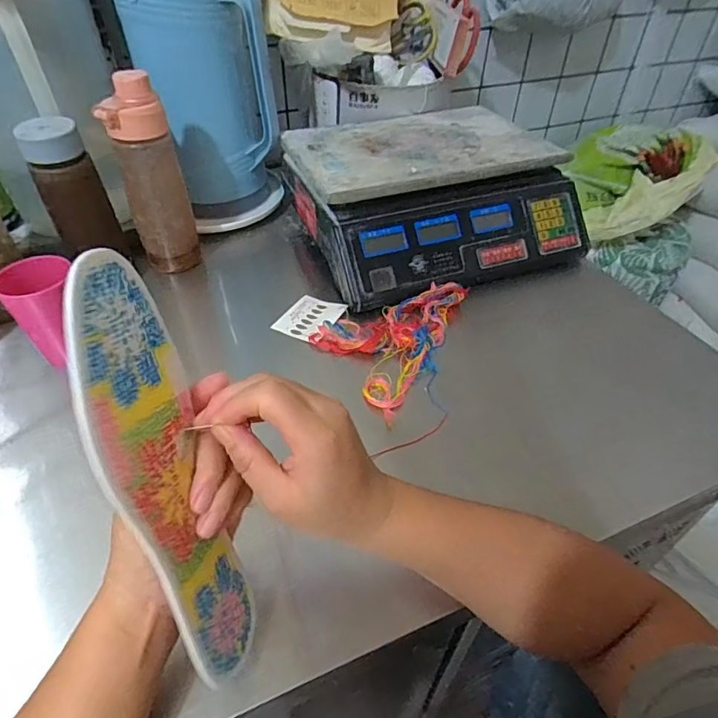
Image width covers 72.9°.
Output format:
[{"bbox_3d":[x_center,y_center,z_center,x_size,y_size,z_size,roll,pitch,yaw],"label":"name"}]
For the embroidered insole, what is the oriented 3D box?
[{"bbox_3d":[-0.100,0.070,0.259,0.005,0.245,0.078,-7,14,14],"label":"embroidered insole"}]

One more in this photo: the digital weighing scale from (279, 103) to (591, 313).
[{"bbox_3d":[0.095,-0.232,0.670,0.339,0.112,0.295,-15,46,-14],"label":"digital weighing scale"}]

